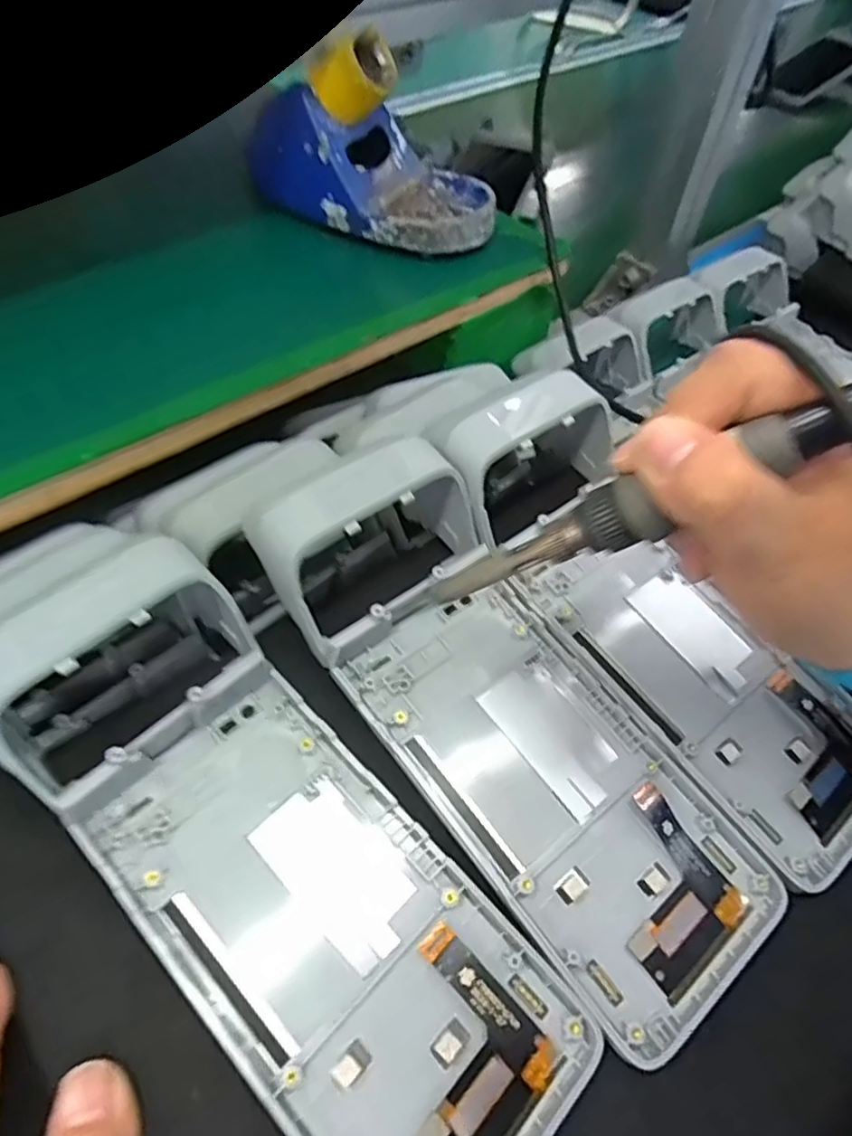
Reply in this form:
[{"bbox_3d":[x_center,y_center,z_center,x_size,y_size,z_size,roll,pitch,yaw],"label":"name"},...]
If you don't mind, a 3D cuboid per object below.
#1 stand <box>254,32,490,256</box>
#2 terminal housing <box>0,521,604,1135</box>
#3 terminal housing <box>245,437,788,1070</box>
[{"bbox_3d":[-0.026,-0.247,0.388,0.146,0.077,0.081,20,54,12],"label":"stand"},{"bbox_3d":[-0.056,0.074,0.203,0.240,0.056,0.084,38,60,23],"label":"terminal housing"},{"bbox_3d":[0.029,0.052,0.242,0.082,0.042,0.213,-32,77,-25],"label":"terminal housing"}]

